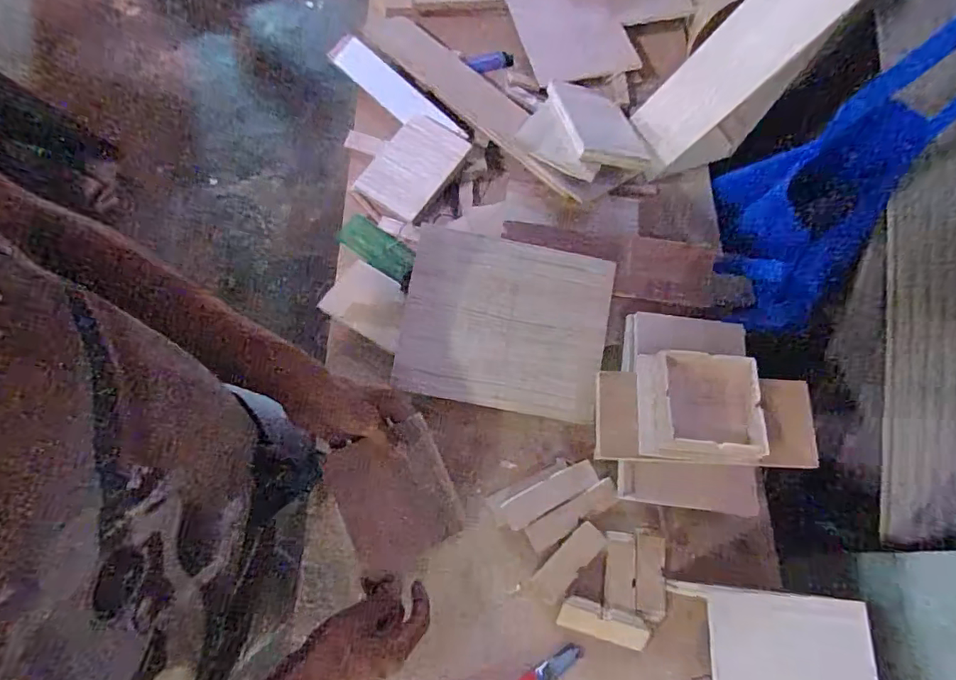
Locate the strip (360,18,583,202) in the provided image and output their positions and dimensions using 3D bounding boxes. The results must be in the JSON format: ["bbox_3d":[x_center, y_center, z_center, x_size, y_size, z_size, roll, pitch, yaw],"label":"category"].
[{"bbox_3d":[-0.003,-0.356,0.772,0.082,0.022,0.438,-39,77,-17],"label":"strip"}]

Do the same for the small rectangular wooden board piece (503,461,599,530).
[{"bbox_3d":[0.083,0.177,0.602,0.113,0.004,0.034,-26,73,-14],"label":"small rectangular wooden board piece"}]

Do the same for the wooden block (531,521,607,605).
[{"bbox_3d":[0.098,0.242,0.571,0.093,0.008,0.035,-42,77,-18],"label":"wooden block"}]

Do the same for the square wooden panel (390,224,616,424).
[{"bbox_3d":[0.031,-0.020,0.634,0.240,0.018,0.200,11,82,1],"label":"square wooden panel"}]

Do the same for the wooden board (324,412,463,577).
[{"bbox_3d":[-0.081,0.160,0.530,0.111,0.020,0.132,-24,97,-19],"label":"wooden board"}]

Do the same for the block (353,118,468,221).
[{"bbox_3d":[-0.095,-0.242,0.728,0.110,0.015,0.156,35,70,9],"label":"block"}]

